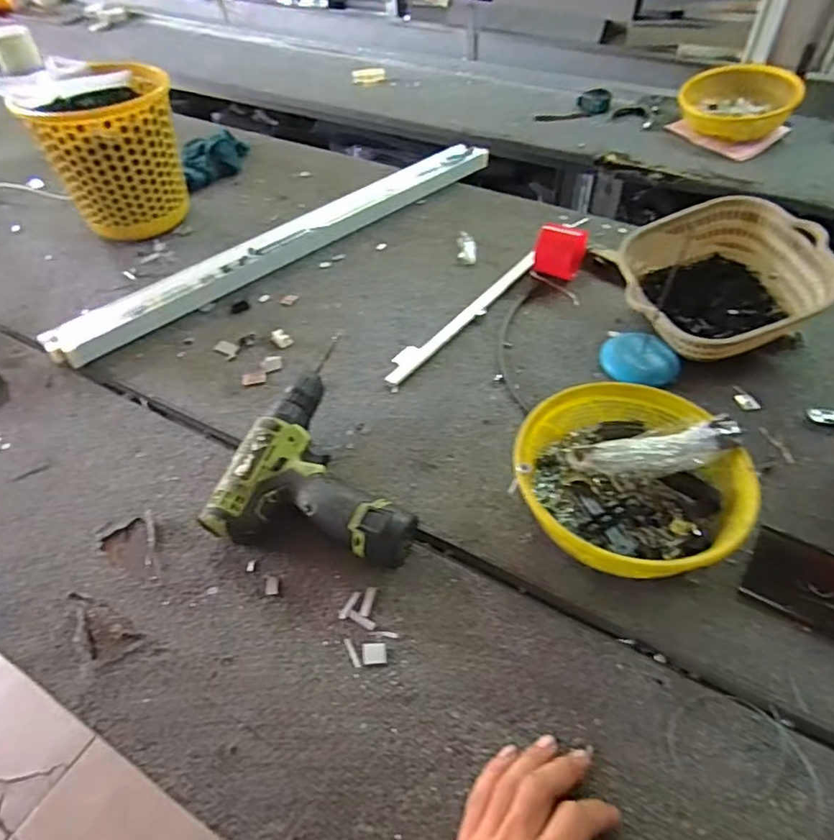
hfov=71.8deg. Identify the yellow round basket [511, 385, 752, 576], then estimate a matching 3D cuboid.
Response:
[{"bbox_3d":[0.181,0.053,0.509,0.186,0.069,0.187,-1,49,1],"label":"yellow round basket"}]

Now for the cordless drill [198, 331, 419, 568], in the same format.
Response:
[{"bbox_3d":[-0.082,0.037,0.561,0.187,0.057,0.196,7,49,8],"label":"cordless drill"}]

